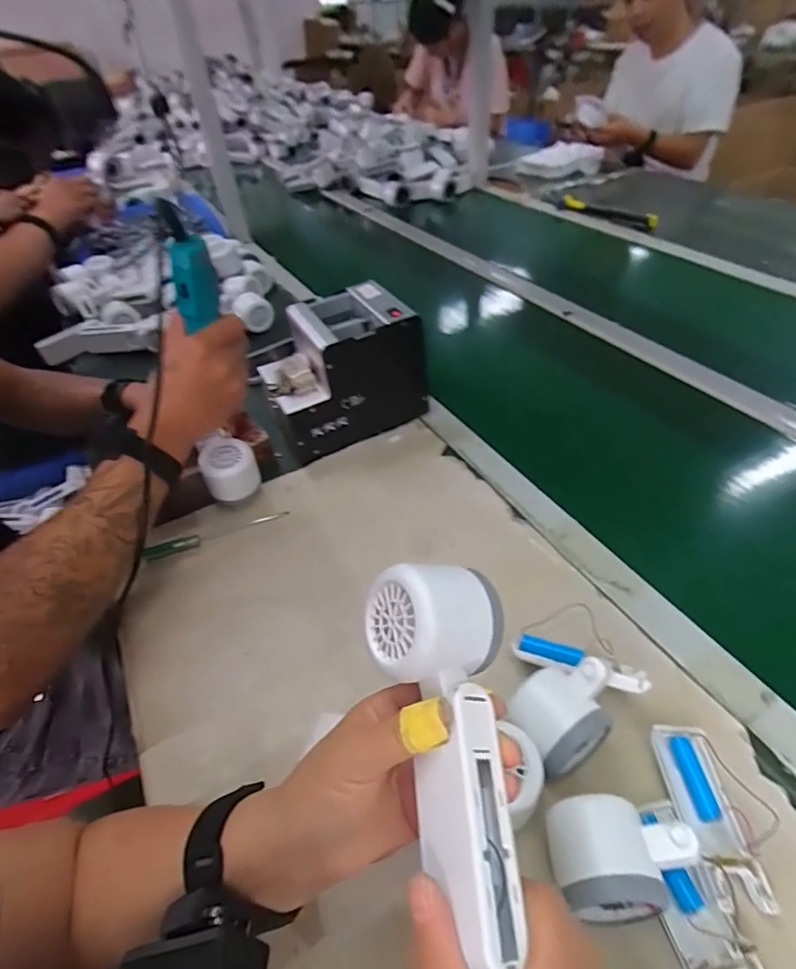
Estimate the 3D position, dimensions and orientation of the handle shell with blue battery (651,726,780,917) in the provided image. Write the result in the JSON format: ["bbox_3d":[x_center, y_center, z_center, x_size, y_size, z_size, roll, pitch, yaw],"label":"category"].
[{"bbox_3d":[0.205,0.215,0.347,0.037,0.013,0.104,-6,43,0],"label":"handle shell with blue battery"}]

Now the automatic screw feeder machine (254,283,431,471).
[{"bbox_3d":[-0.073,-0.138,0.657,0.184,0.157,0.123,-20,45,-14],"label":"automatic screw feeder machine"}]

